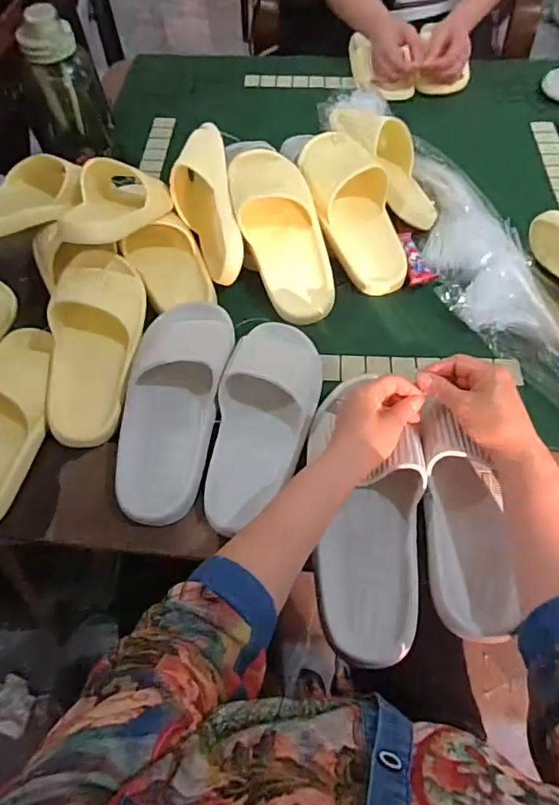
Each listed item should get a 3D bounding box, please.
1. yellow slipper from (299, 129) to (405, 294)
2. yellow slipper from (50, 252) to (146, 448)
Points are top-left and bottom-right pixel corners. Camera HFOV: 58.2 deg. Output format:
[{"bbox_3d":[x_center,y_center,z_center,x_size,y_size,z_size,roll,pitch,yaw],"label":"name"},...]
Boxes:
[{"bbox_3d":[0.098,-0.266,0.672,0.096,0.057,0.258,-18,80,-10],"label":"yellow slipper"},{"bbox_3d":[-0.213,-0.078,0.579,0.097,0.065,0.255,1,74,1],"label":"yellow slipper"}]

